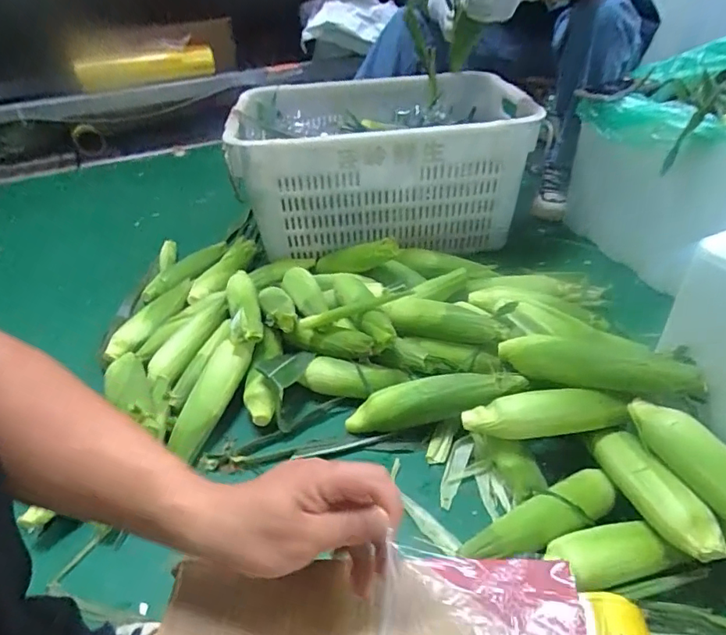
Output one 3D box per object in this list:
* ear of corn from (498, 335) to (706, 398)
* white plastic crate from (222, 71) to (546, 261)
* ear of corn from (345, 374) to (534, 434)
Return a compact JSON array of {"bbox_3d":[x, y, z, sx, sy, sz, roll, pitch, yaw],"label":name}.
[{"bbox_3d":[0.281,0.057,0.610,0.241,0.047,0.054,8,37,41],"label":"ear of corn"},{"bbox_3d":[0.035,-0.354,1.101,0.579,0.266,0.427,-3,38,1],"label":"white plastic crate"},{"bbox_3d":[0.097,0.117,0.688,0.255,0.054,0.059,-17,36,16],"label":"ear of corn"}]

